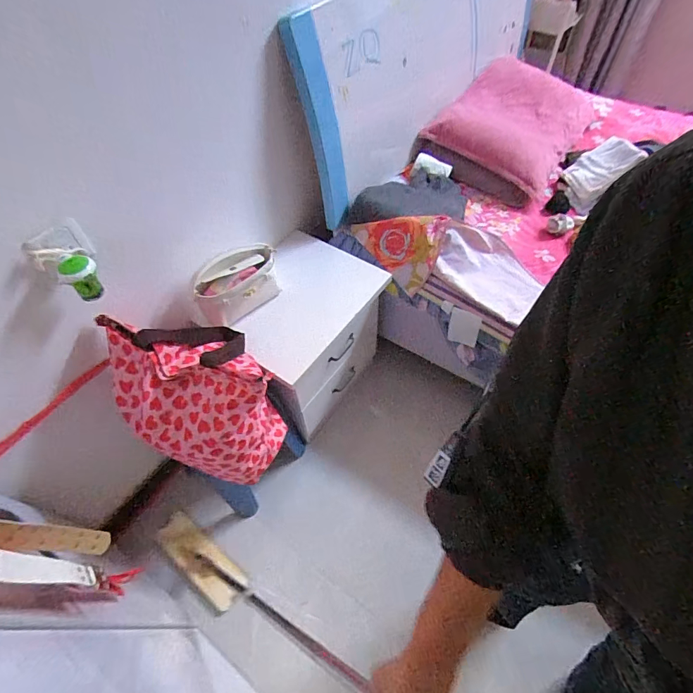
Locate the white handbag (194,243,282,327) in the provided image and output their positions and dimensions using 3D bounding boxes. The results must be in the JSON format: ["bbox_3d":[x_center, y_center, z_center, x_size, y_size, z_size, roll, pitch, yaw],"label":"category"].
[{"bbox_3d":[-0.275,-0.157,1.053,0.238,0.148,0.107,-34,60,-20],"label":"white handbag"}]

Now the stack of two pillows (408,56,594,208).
[{"bbox_3d":[0.653,-0.876,1.552,0.477,0.182,0.811,26,60,19],"label":"stack of two pillows"}]

